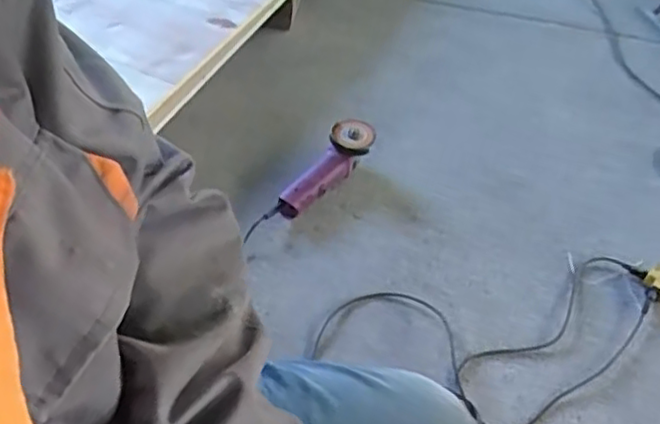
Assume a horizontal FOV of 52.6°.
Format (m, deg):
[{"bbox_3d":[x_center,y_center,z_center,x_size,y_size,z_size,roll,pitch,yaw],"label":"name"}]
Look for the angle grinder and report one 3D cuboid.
[{"bbox_3d":[-0.005,-0.087,1.446,0.099,0.096,0.293,28,51,17],"label":"angle grinder"}]

